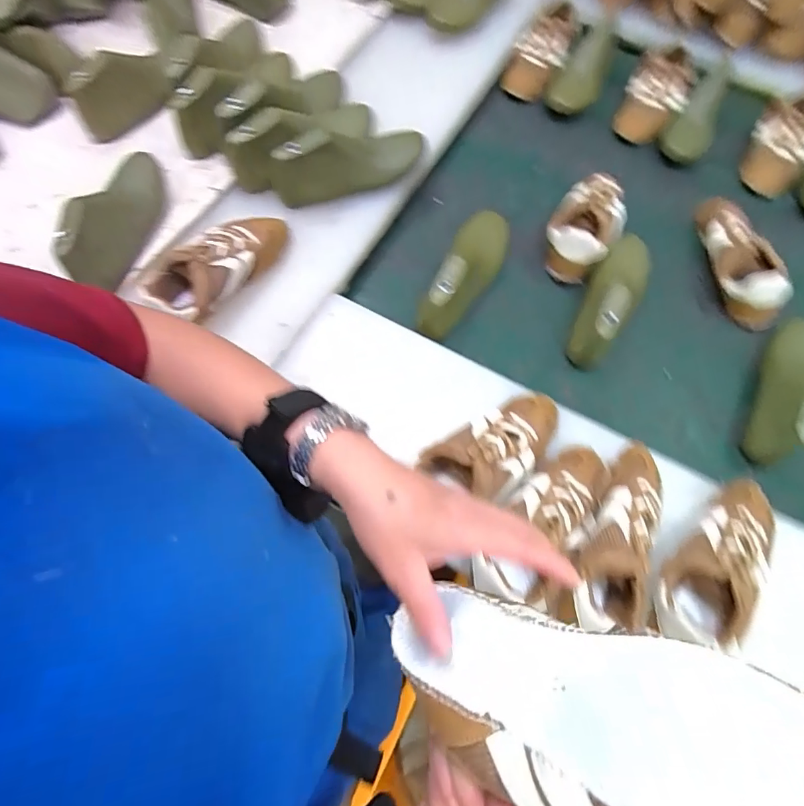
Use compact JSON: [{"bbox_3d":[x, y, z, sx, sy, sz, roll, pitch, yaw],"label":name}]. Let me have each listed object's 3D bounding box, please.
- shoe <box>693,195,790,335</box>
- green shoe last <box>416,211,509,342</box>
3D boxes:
[{"bbox_3d":[0.528,-0.243,0.720,0.075,0.080,0.247,0,69,-3],"label":"shoe"},{"bbox_3d":[0.091,-0.197,0.664,0.076,0.089,0.207,26,70,8],"label":"green shoe last"}]

